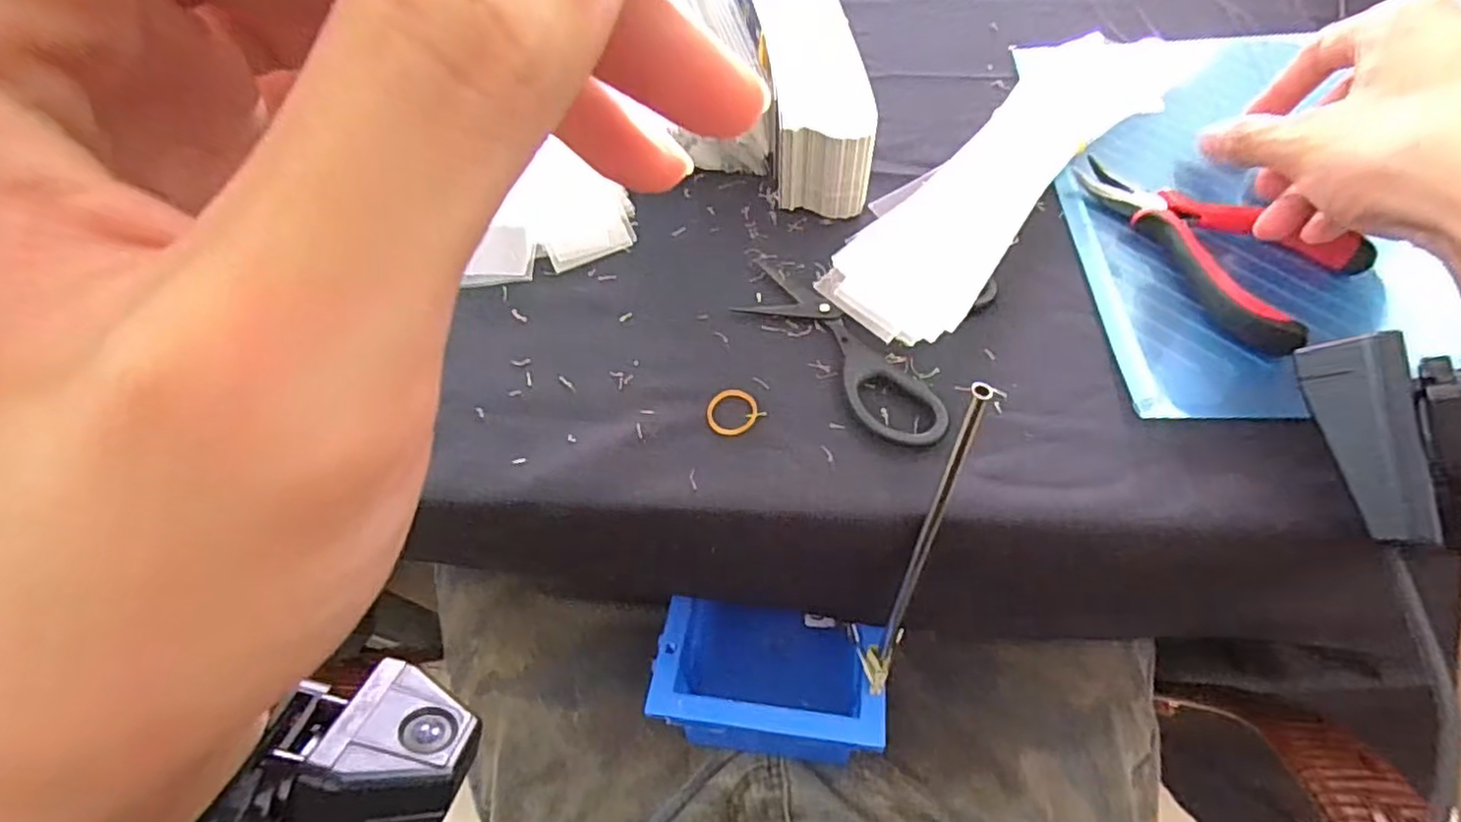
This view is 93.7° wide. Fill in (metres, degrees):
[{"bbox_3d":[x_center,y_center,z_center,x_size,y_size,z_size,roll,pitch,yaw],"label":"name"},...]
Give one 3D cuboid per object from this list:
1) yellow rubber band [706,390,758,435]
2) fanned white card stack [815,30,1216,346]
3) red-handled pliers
[{"bbox_3d":[0.000,0.000,0.286,0.021,0.004,0.021,0,60,4],"label":"yellow rubber band"},{"bbox_3d":[0.136,-0.123,0.333,0.073,0.021,0.258,39,69,22],"label":"fanned white card stack"},{"bbox_3d":[0.208,-0.078,0.305,0.066,0.015,0.116,-42,66,-18],"label":"red-handled pliers"}]

